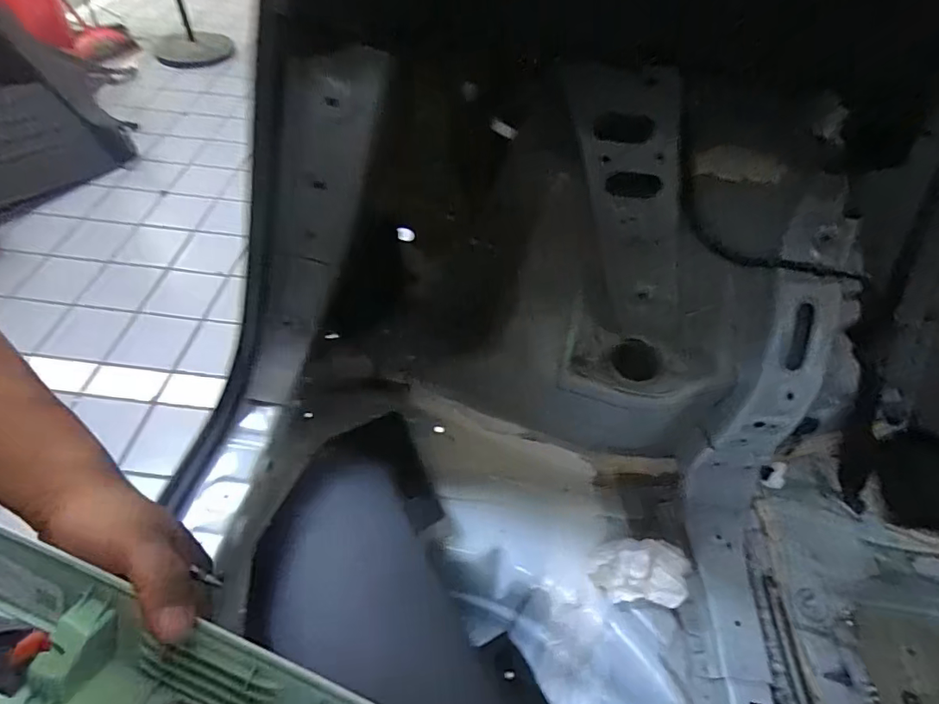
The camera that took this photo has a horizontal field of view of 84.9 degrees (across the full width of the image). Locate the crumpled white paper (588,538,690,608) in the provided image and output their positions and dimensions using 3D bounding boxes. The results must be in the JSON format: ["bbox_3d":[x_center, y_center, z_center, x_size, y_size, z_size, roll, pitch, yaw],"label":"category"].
[{"bbox_3d":[0.225,0.294,0.689,0.125,0.032,0.081,-8,79,24],"label":"crumpled white paper"}]

